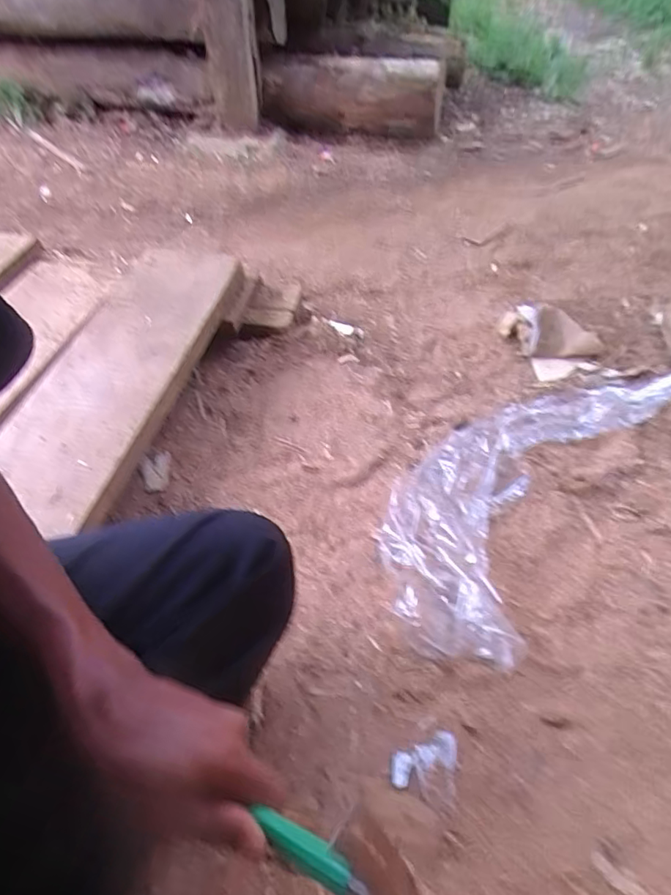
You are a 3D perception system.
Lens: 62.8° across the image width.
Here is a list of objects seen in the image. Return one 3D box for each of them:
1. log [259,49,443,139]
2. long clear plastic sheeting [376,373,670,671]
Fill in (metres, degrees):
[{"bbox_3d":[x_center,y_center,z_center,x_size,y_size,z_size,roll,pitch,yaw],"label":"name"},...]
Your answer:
[{"bbox_3d":[0.044,-1.016,1.603,0.523,0.195,0.174,17,51,15],"label":"log"},{"bbox_3d":[0.371,-0.011,0.766,0.765,0.106,0.307,-32,40,-13],"label":"long clear plastic sheeting"}]

